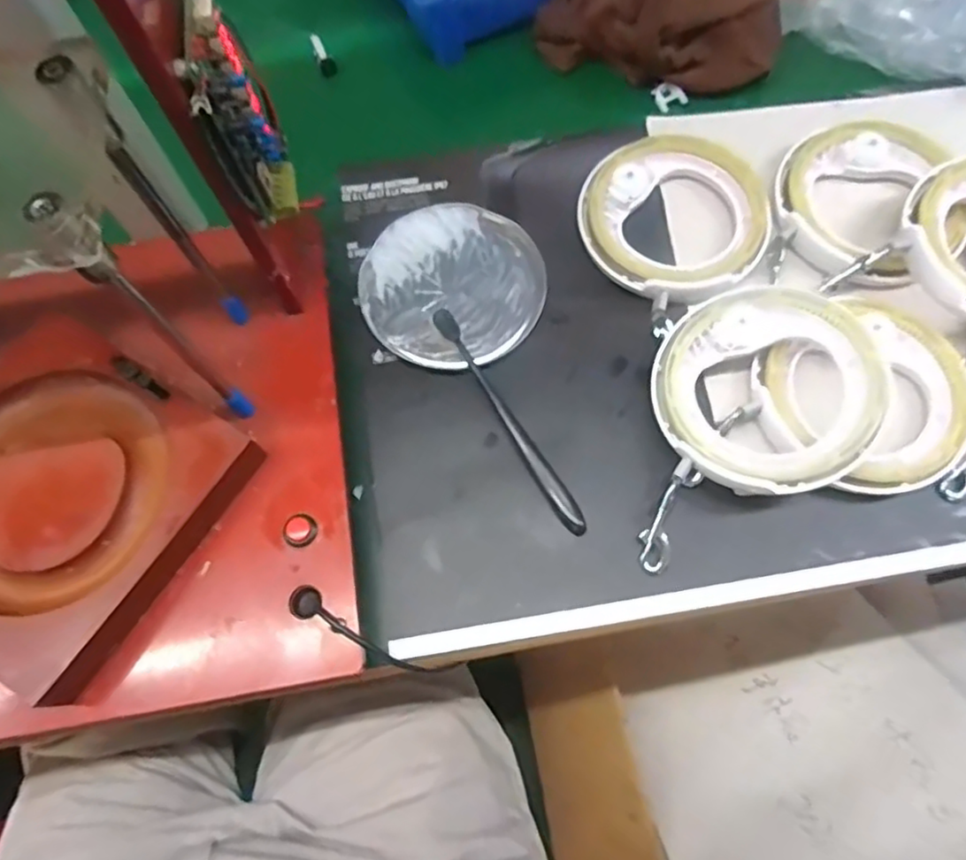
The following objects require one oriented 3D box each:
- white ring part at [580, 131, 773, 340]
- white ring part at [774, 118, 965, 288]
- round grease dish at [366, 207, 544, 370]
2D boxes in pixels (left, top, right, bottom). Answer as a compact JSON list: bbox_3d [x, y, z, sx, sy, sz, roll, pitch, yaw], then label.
[{"bbox_3d":[0.134,-0.154,0.464,0.125,0.023,0.131,-1,69,2],"label":"white ring part"},{"bbox_3d":[0.279,-0.163,0.461,0.127,0.021,0.130,-1,69,2],"label":"white ring part"},{"bbox_3d":[-0.022,-0.105,0.466,0.126,0.012,0.120,-1,69,2],"label":"round grease dish"}]

